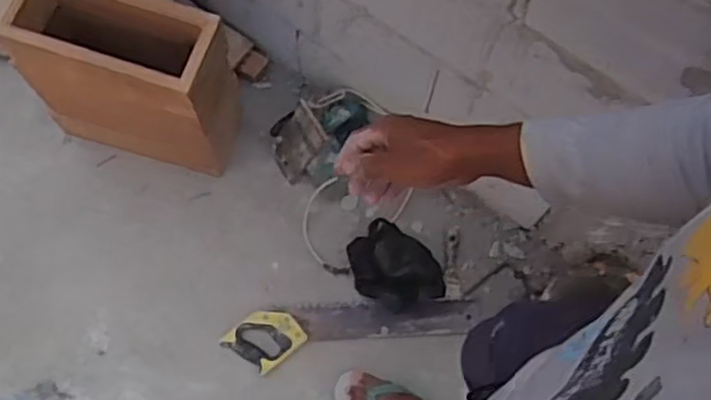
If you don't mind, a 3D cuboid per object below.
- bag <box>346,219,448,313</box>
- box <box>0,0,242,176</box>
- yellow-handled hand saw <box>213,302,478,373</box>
[{"bbox_3d":[0.082,0.142,1.471,0.202,0.047,0.149,31,73,8],"label":"bag"},{"bbox_3d":[-0.417,-0.221,1.361,0.355,0.461,0.144,16,71,3],"label":"box"},{"bbox_3d":[-0.007,0.252,1.448,0.493,0.022,0.107,-9,72,-5],"label":"yellow-handled hand saw"}]

